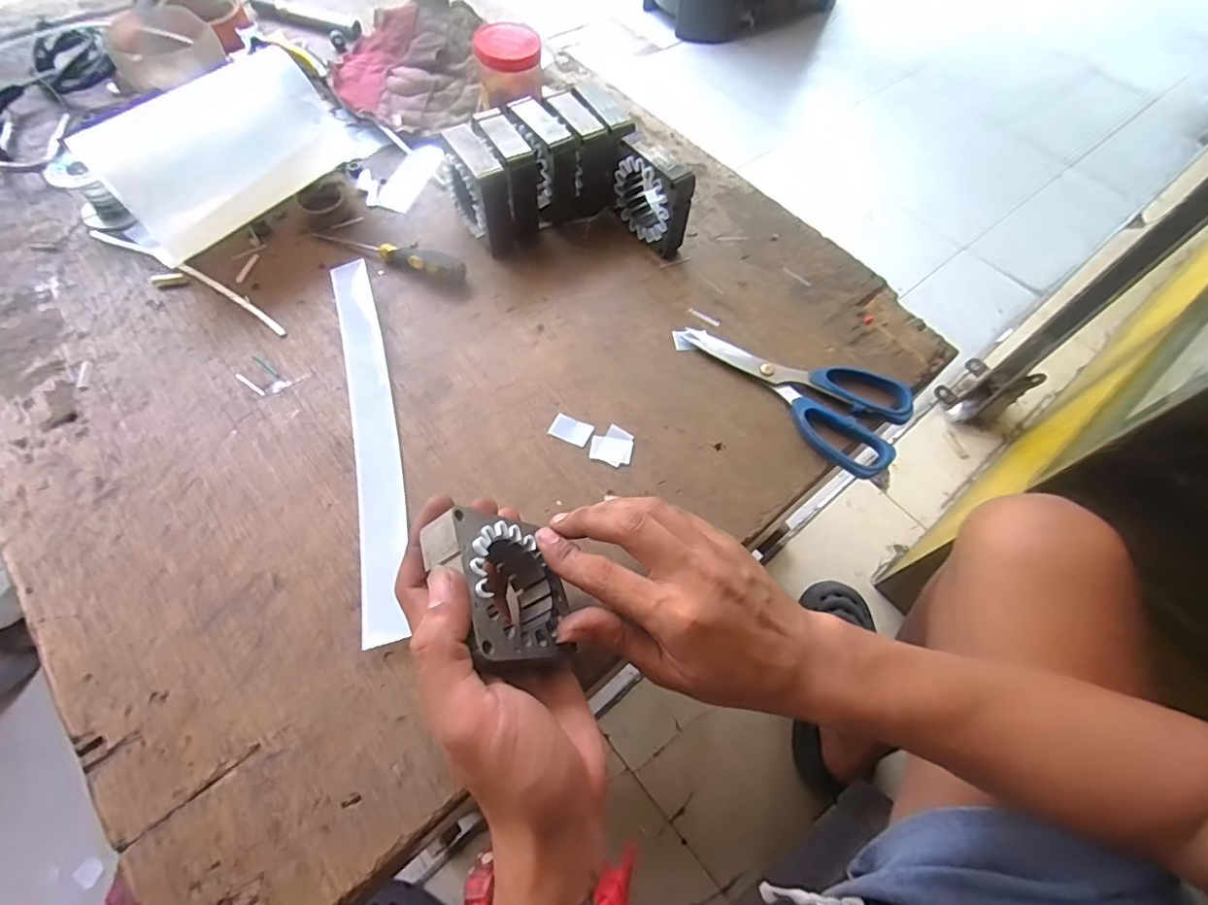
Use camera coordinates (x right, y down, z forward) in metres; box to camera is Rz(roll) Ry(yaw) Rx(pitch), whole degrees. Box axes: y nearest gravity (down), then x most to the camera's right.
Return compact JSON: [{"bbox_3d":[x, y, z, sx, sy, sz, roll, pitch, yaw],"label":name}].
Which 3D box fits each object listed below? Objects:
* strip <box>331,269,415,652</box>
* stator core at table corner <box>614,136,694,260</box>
[{"bbox_3d":[-0.161,-0.017,0.376,0.031,0.021,0.288,-13,64,-10],"label":"strip"},{"bbox_3d":[0.039,-0.215,0.460,0.021,0.073,0.073,-35,69,-20],"label":"stator core at table corner"}]

